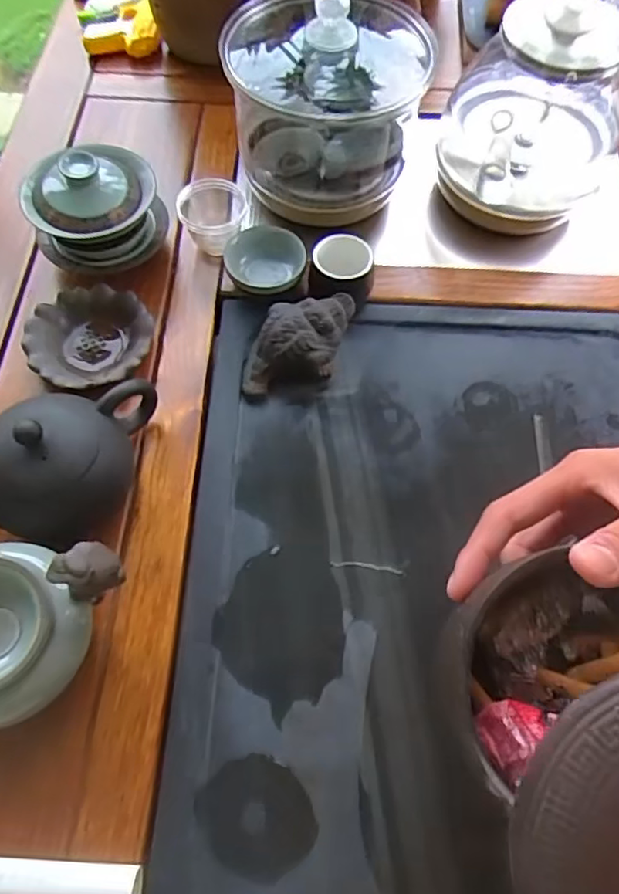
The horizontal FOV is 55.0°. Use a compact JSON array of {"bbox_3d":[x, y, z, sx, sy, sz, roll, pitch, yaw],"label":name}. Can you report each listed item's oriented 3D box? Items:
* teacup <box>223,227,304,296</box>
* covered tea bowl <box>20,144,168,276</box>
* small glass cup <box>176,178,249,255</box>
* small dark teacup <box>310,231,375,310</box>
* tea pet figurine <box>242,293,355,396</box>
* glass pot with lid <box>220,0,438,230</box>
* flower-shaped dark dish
[{"bbox_3d":[-0.035,-0.143,0.478,0.061,0.028,0.062,0,62,-4],"label":"teacup"},{"bbox_3d":[-0.164,-0.186,0.462,0.089,0.075,0.088,0,64,-2],"label":"covered tea bowl"},{"bbox_3d":[-0.078,-0.186,0.490,0.054,0.038,0.053,1,64,-2],"label":"small glass cup"},{"bbox_3d":[0.025,-0.136,0.473,0.050,0.042,0.047,9,64,2],"label":"small dark teacup"},{"bbox_3d":[-0.008,-0.078,0.446,0.082,0.043,0.057,-5,64,-5],"label":"tea pet figurine"},{"bbox_3d":[0.010,-0.281,0.485,0.150,0.143,0.140,1,64,-2],"label":"glass pot with lid"},{"bbox_3d":[-0.165,-0.082,0.450,0.088,0.017,0.087,2,62,-3],"label":"flower-shaped dark dish"}]

